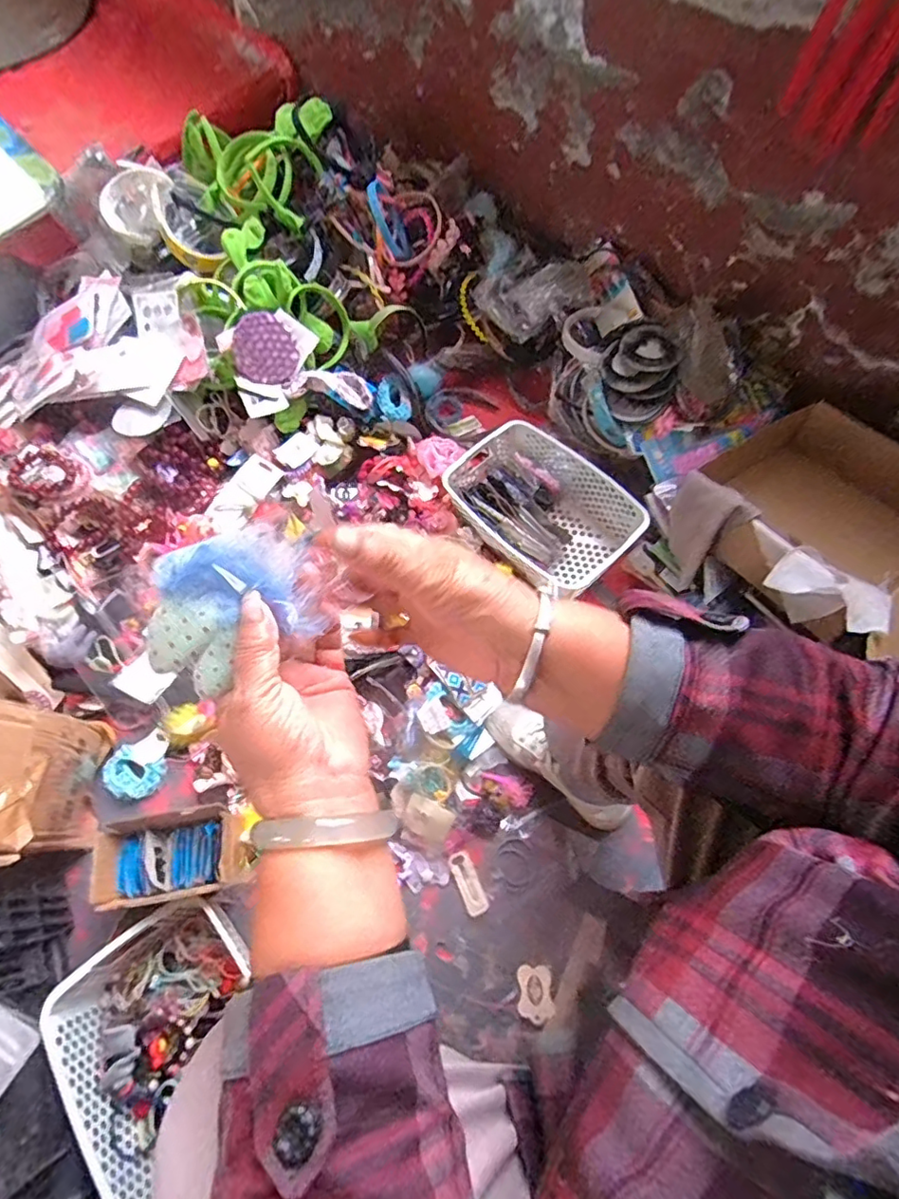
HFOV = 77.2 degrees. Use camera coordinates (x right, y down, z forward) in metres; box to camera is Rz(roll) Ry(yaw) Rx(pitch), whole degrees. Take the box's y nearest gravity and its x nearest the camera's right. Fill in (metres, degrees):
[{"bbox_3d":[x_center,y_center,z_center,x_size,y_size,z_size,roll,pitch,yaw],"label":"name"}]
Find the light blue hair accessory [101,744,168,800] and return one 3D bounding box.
[{"bbox_3d":[-0.429,0.236,0.764,0.079,0.015,0.059,18,66,6],"label":"light blue hair accessory"}]

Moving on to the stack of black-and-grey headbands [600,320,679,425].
[{"bbox_3d":[0.286,-0.343,0.855,0.113,0.076,0.130,24,67,8],"label":"stack of black-and-grey headbands"}]

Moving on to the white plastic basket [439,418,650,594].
[{"bbox_3d":[0.139,-0.149,0.924,0.207,0.097,0.306,-41,73,-19],"label":"white plastic basket"}]

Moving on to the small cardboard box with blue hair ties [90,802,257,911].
[{"bbox_3d":[-0.326,0.296,0.662,0.155,0.052,0.096,-10,66,-7],"label":"small cardboard box with blue hair ties"}]

